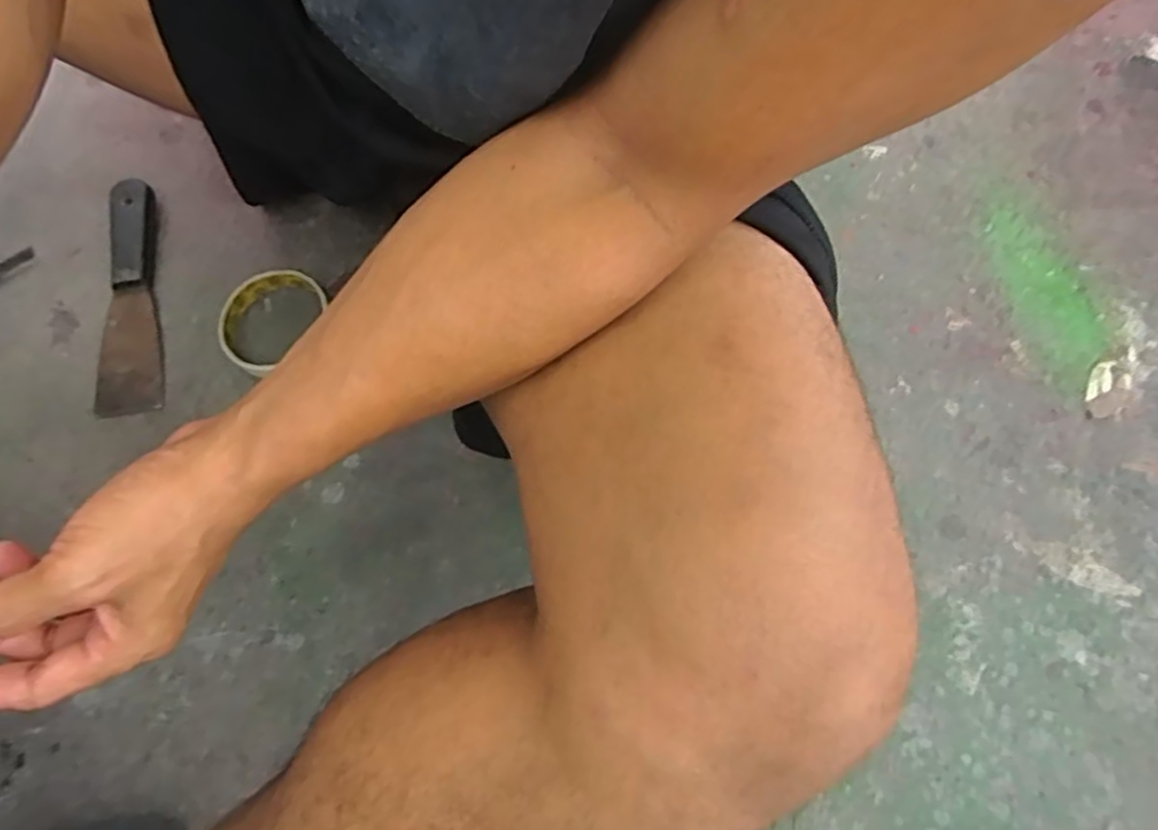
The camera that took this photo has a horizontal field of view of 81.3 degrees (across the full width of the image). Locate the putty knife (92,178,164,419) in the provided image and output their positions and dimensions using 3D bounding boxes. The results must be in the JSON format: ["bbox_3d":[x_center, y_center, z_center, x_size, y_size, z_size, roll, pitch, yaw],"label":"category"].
[{"bbox_3d":[-0.355,-0.095,0.526,0.048,0.019,0.195,-12,69,-3],"label":"putty knife"}]

